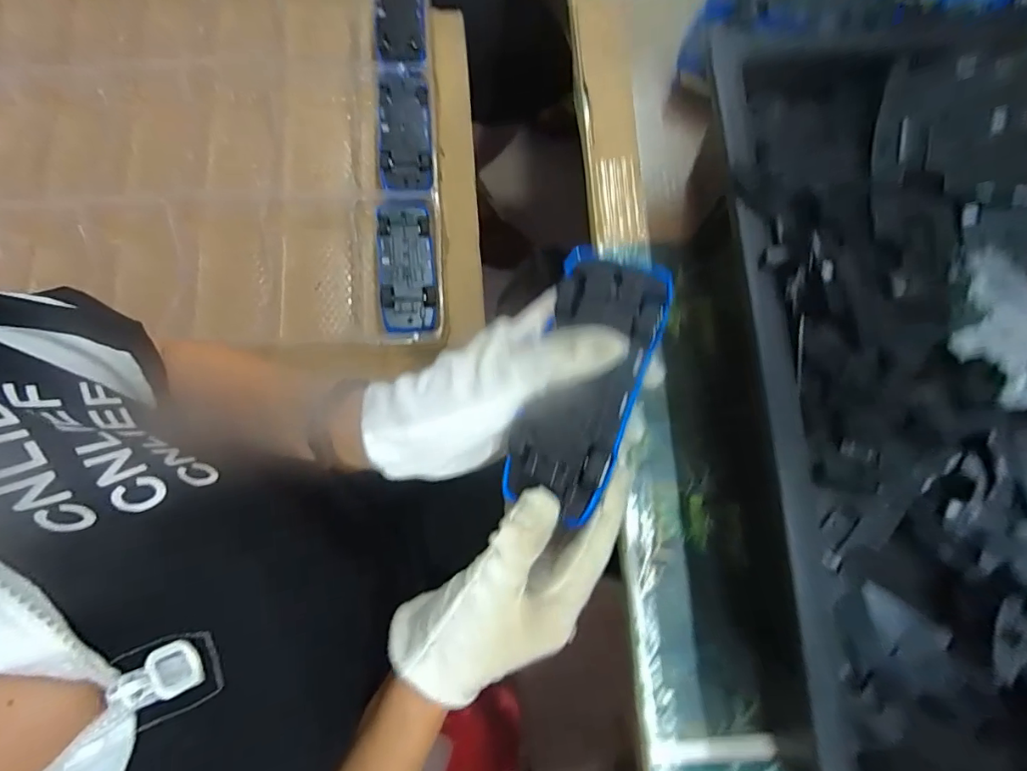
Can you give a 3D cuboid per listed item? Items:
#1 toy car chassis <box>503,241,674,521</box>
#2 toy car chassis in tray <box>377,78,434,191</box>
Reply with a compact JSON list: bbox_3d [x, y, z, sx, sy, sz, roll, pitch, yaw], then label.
[{"bbox_3d":[0.034,0.001,0.240,0.050,0.015,0.125,17,95,4],"label":"toy car chassis"},{"bbox_3d":[-0.112,-0.256,0.506,0.052,0.019,0.136,-3,78,-3],"label":"toy car chassis in tray"}]

